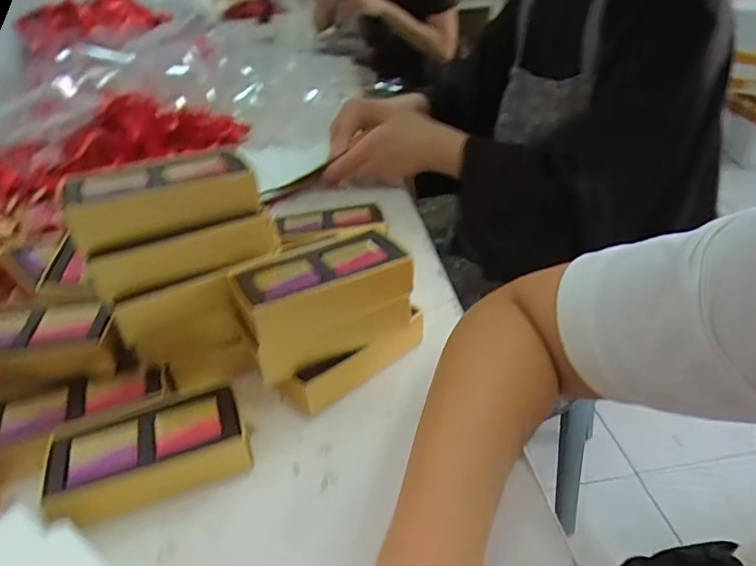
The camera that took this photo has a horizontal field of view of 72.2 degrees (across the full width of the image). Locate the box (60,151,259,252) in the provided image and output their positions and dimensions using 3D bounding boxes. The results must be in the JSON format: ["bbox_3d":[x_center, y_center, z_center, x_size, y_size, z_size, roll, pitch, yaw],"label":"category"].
[{"bbox_3d":[-0.144,-0.059,0.343,0.109,0.031,0.060,-22,37,-23],"label":"box"}]

